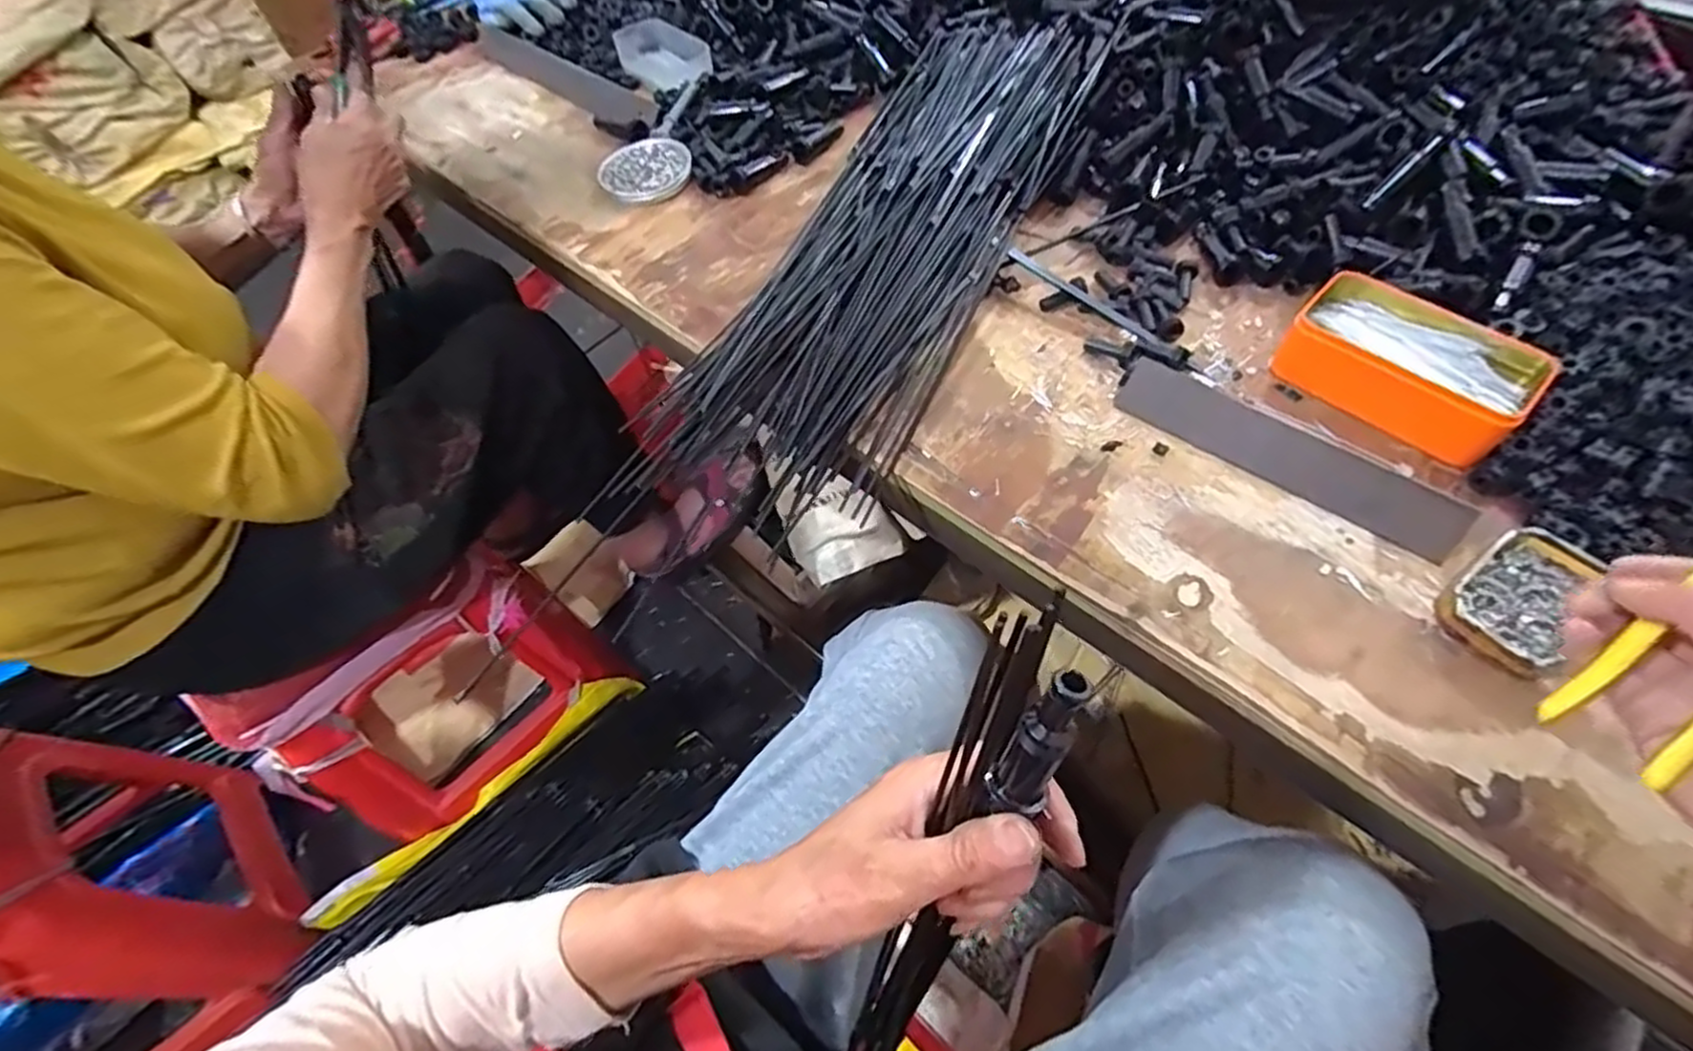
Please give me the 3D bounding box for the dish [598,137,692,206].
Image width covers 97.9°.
[{"bbox_3d":[-0.198,-0.351,0.729,0.089,0.016,0.089,-1,58,2],"label":"dish"}]

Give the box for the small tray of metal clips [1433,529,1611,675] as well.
[{"bbox_3d":[0.385,0.042,0.422,0.088,0.022,0.056,-37,63,-19],"label":"small tray of metal clips"}]

